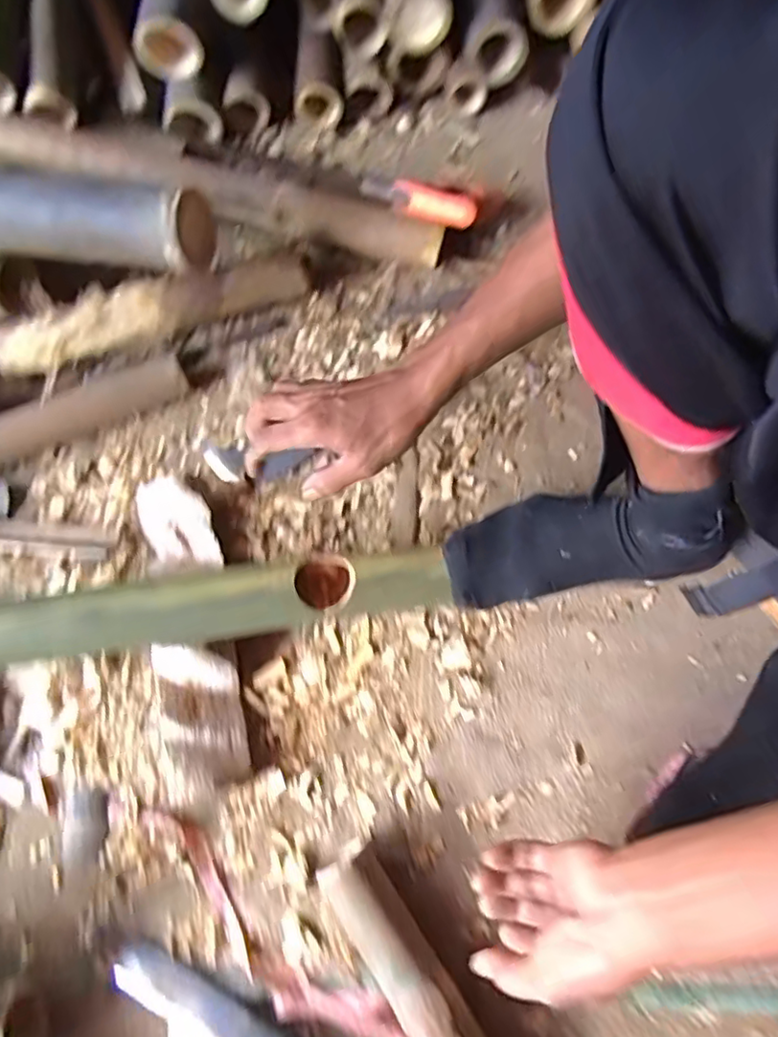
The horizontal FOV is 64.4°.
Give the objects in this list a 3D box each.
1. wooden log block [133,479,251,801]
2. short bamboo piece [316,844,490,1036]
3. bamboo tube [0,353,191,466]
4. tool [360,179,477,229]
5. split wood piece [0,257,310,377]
[{"bbox_3d":[-0.189,0.103,0.587,0.074,0.051,0.300,-14,68,-2],"label":"wooden log block"},{"bbox_3d":[0.030,0.368,0.475,0.047,0.051,0.231,-35,70,-10],"label":"short bamboo piece"},{"bbox_3d":[-0.346,-0.121,0.695,0.239,0.041,0.040,-25,69,-7],"label":"bamboo tube"},{"bbox_3d":[0.035,-0.371,0.717,0.143,0.032,0.038,31,73,15],"label":"tool"},{"bbox_3d":[-0.271,-0.240,0.713,0.357,0.053,0.051,-19,68,-5],"label":"split wood piece"}]

